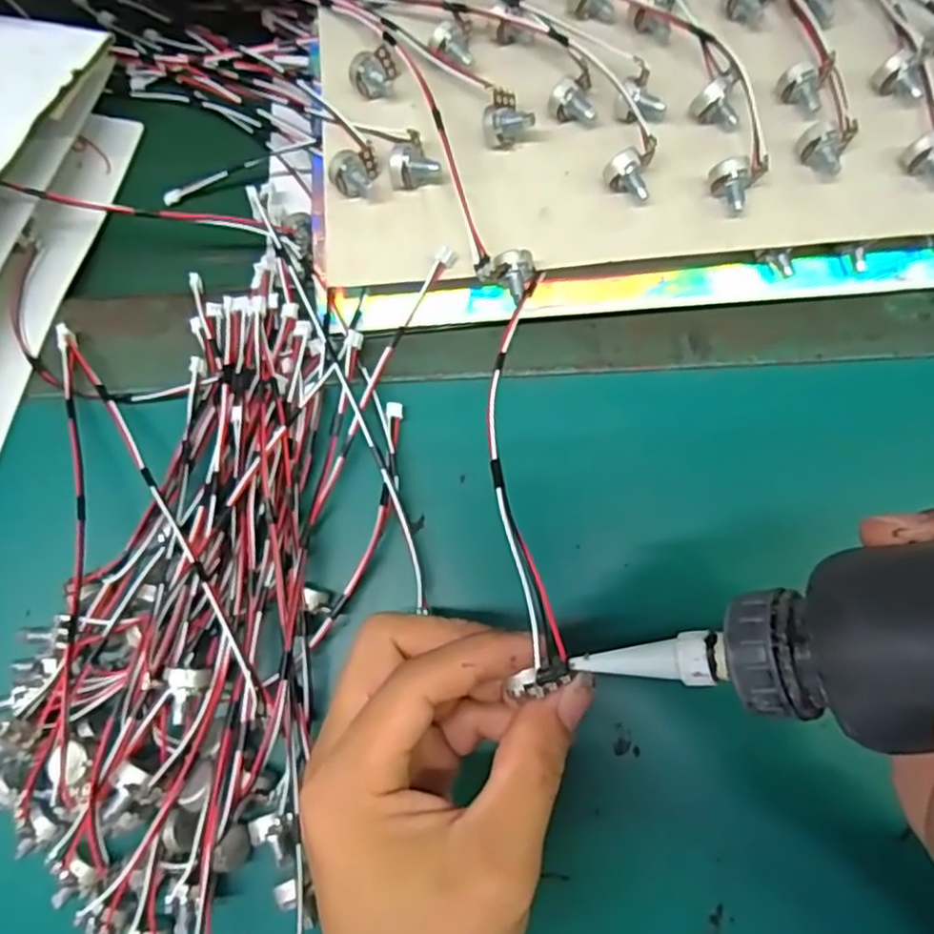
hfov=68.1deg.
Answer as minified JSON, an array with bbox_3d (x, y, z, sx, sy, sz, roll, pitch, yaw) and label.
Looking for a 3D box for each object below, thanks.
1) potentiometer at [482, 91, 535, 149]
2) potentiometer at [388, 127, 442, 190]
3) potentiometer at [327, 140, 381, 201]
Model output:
[{"bbox_3d":[0.016,-0.148,0.295,0.020,0.017,0.018,-10,77,-2],"label":"potentiometer"},{"bbox_3d":[-0.023,-0.131,0.293,0.022,0.016,0.019,-15,77,-3],"label":"potentiometer"},{"bbox_3d":[-0.047,-0.125,0.292,0.019,0.017,0.018,-5,77,-1],"label":"potentiometer"}]

